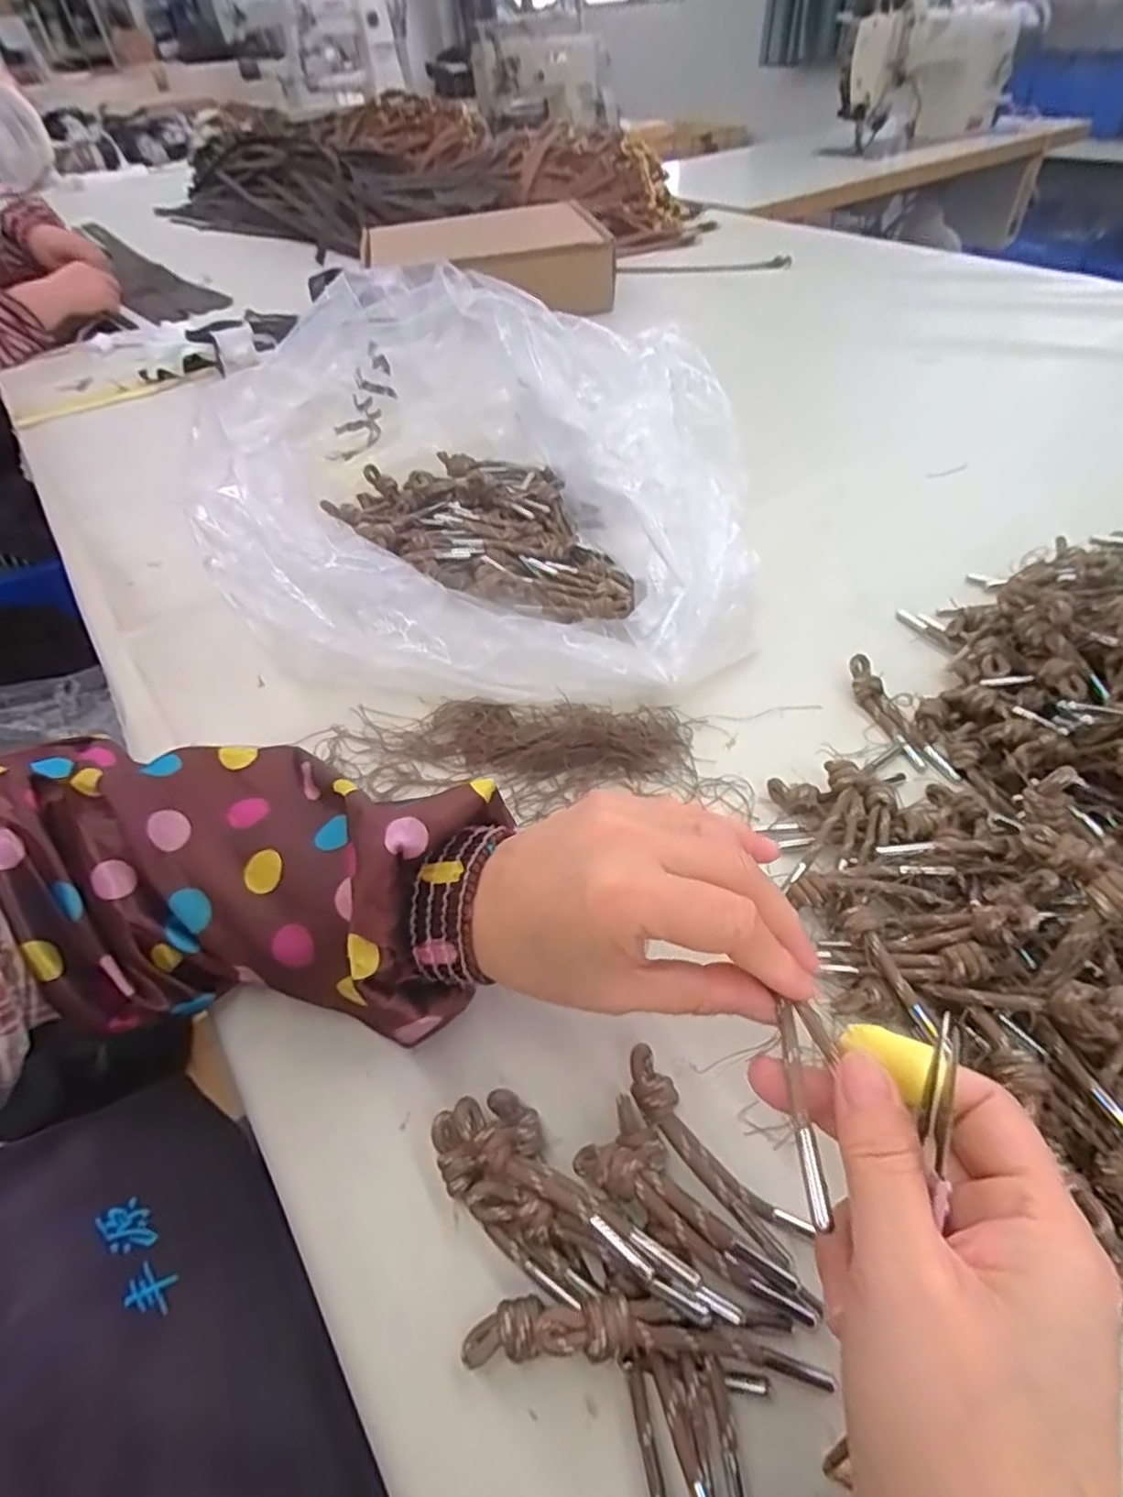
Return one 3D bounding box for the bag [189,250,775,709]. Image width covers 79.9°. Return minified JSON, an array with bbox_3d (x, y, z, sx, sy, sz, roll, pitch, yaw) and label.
[{"bbox_3d":[-0.044,-0.201,0.480,0.353,0.127,0.361,7,49,9],"label":"bag"}]

